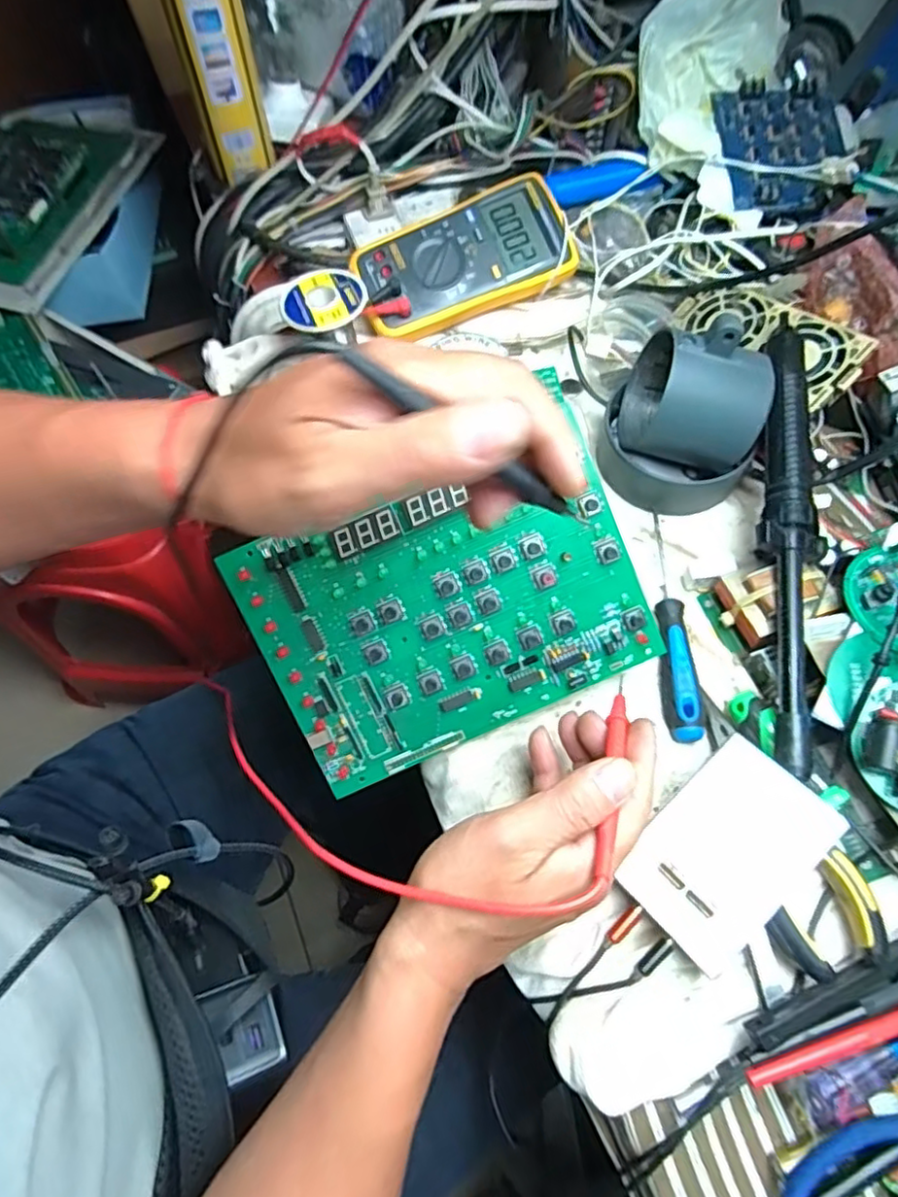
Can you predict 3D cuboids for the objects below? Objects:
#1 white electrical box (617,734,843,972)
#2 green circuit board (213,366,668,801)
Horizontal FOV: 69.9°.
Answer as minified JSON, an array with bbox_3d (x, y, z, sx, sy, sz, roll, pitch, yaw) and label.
[{"bbox_3d":[0.143,0.130,0.334,0.104,0.024,0.066,-39,70,-16],"label":"white electrical box"},{"bbox_3d":[0.000,0.006,0.372,0.216,0.010,0.157,-25,100,1],"label":"green circuit board"}]

